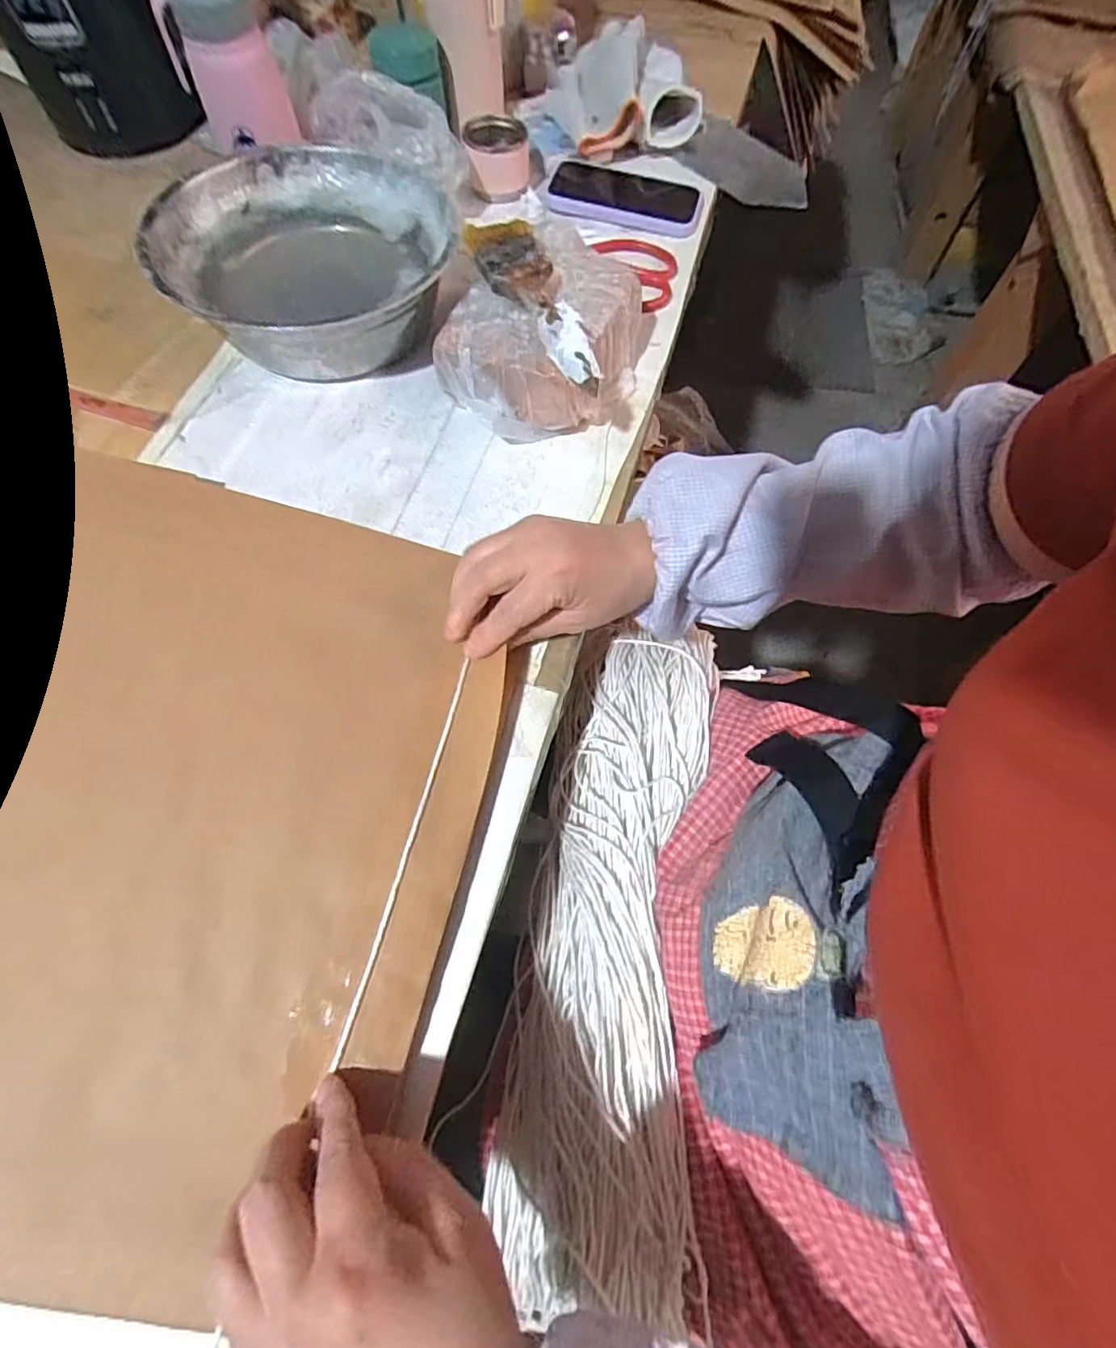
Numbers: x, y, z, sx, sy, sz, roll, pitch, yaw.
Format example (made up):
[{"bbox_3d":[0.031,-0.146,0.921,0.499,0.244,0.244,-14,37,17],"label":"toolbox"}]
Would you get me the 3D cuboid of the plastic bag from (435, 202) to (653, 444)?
[{"bbox_3d":[-0.006,-0.267,0.435,0.139,0.081,0.170,15,65,5],"label":"plastic bag"}]

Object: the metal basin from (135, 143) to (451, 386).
[{"bbox_3d":[-0.197,-0.326,0.460,0.214,0.072,0.219,1,65,-2],"label":"metal basin"}]

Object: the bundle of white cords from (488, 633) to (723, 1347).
[{"bbox_3d":[0.044,0.150,0.376,0.113,0.059,0.397,8,67,2],"label":"bundle of white cords"}]

